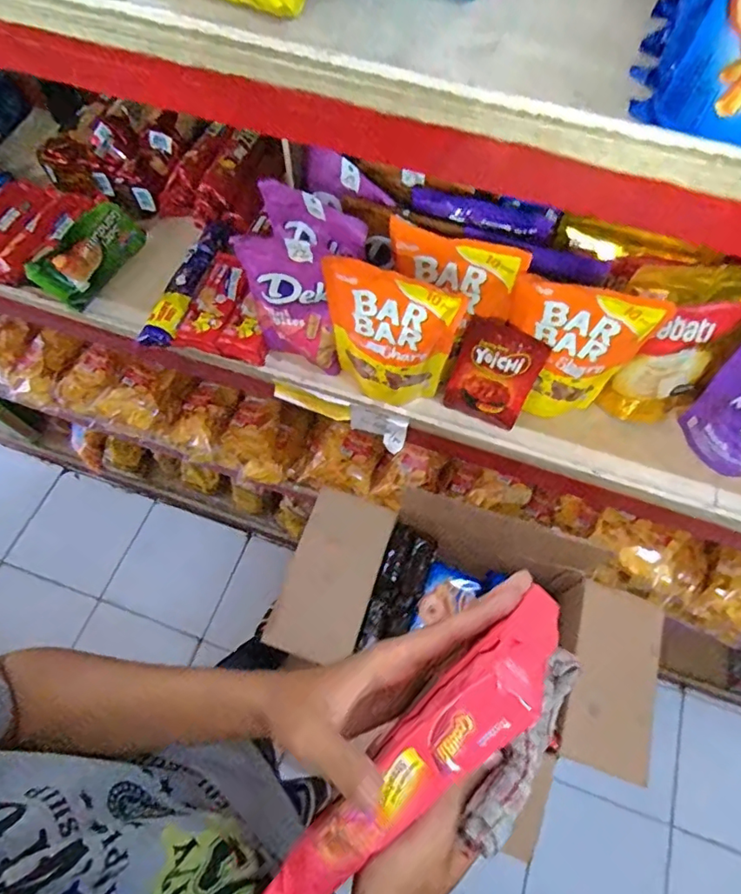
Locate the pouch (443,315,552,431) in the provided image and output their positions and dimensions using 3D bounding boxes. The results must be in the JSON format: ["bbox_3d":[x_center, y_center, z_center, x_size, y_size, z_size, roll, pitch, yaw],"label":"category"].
[{"bbox_3d":[0.152,-0.088,0.670,0.096,0.128,0.016,27,36,12],"label":"pouch"}]

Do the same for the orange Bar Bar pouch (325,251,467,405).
[{"bbox_3d":[0.021,-0.123,0.636,0.149,0.194,0.044,10,64,3],"label":"orange Bar Bar pouch"}]

